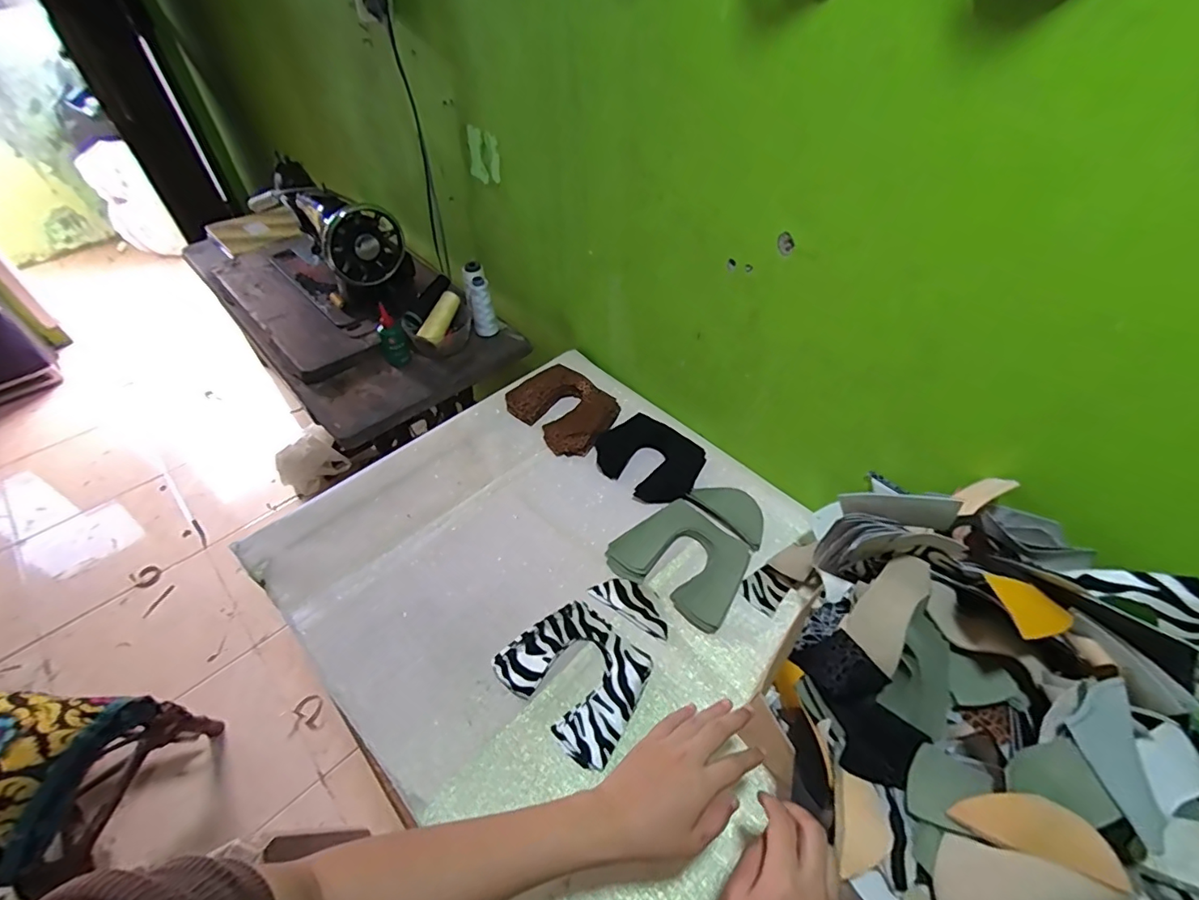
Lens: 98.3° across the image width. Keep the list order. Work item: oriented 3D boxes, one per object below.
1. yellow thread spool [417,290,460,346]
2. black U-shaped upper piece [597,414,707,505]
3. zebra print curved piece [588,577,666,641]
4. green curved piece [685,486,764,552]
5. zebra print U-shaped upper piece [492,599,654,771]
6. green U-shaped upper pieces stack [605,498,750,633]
[{"bbox_3d":[-0.294,-0.245,0.960,0.035,0.034,0.107,20,75,19],"label":"yellow thread spool"},{"bbox_3d":[0.078,0.007,0.795,0.133,0.016,0.161,-37,57,-26],"label":"black U-shaped upper piece"},{"bbox_3d":[0.042,0.189,0.642,0.106,0.005,0.044,27,55,24],"label":"zebra print curved piece"},{"bbox_3d":[0.188,0.081,0.731,0.115,0.011,0.070,36,59,29],"label":"green curved piece"},{"bbox_3d":[-0.023,0.250,0.584,0.156,0.017,0.128,33,57,27],"label":"zebra print U-shaped upper piece"},{"bbox_3d":[0.106,0.137,0.674,0.162,0.019,0.129,28,55,24],"label":"green U-shaped upper pieces stack"}]

